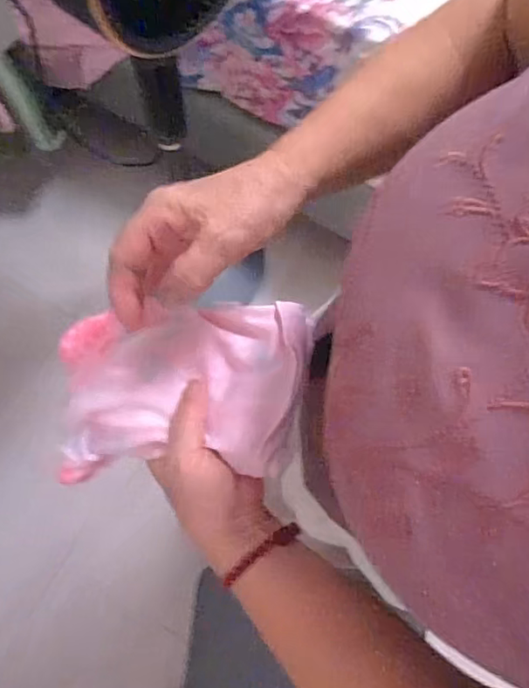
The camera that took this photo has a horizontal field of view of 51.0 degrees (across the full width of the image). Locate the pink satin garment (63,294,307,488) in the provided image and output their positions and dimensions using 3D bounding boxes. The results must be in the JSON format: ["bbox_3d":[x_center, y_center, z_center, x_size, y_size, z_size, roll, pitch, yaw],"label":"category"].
[{"bbox_3d":[-0.057,0.030,0.387,0.171,0.033,0.117,2,72,0],"label":"pink satin garment"}]

